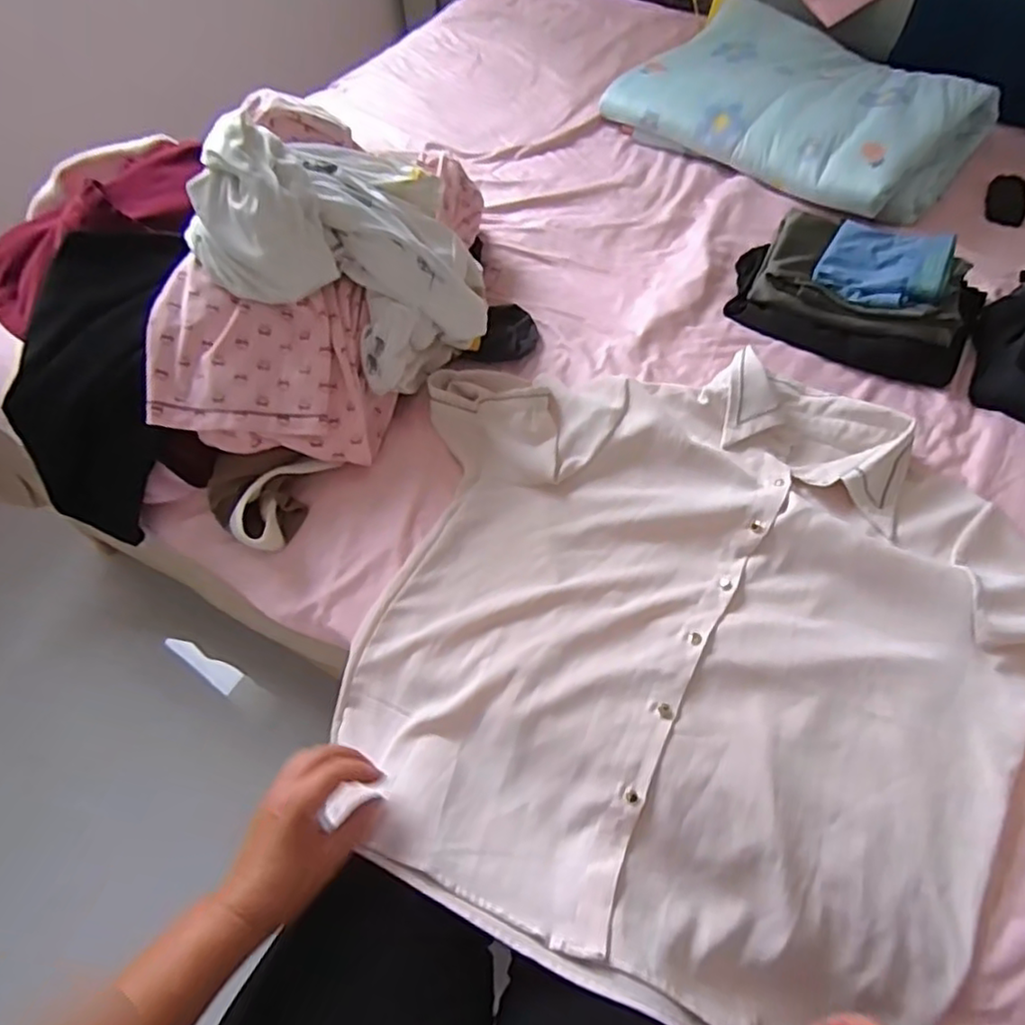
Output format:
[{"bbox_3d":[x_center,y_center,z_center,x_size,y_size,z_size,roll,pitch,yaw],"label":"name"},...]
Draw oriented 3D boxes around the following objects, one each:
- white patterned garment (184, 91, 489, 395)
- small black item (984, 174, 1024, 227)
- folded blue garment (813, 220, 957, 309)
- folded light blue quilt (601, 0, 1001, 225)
[{"bbox_3d":[-0.165,-0.304,0.699,0.255,0.232,0.248,8,57,5],"label":"white patterned garment"},{"bbox_3d":[0.771,-0.488,1.007,0.056,0.009,0.110,16,69,24],"label":"small black item"},{"bbox_3d":[0.465,-0.312,0.804,0.143,0.031,0.136,28,61,17],"label":"folded blue garment"},{"bbox_3d":[0.469,-0.676,1.058,0.532,0.094,0.359,40,65,23],"label":"folded light blue quilt"}]

